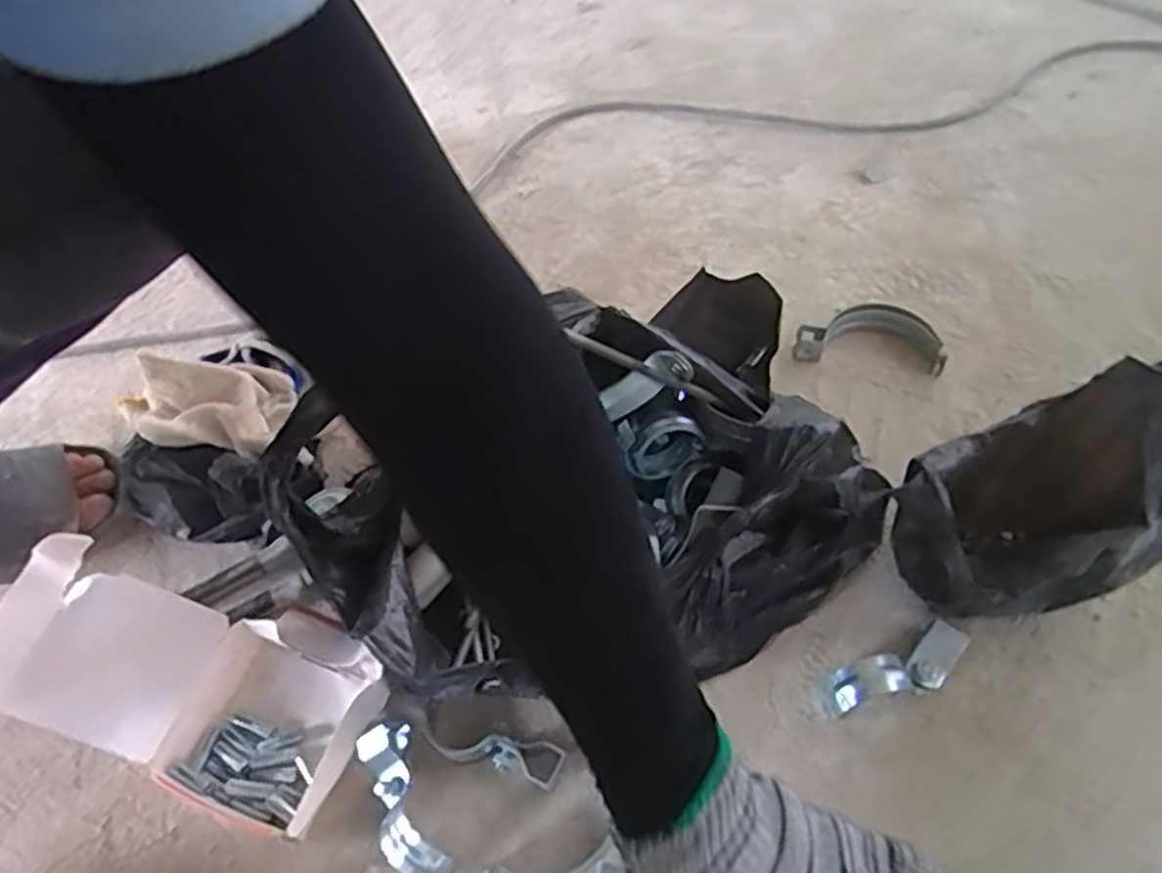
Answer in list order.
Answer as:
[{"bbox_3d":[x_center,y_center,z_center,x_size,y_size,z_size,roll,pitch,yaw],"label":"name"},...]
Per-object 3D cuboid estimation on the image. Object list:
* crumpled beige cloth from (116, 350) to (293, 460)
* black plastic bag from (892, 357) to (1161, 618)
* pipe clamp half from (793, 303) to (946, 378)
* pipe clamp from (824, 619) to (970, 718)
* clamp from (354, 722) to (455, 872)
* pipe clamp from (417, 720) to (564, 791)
[{"bbox_3d":[-0.295,-0.025,0.623,0.133,0.059,0.083,1,53,8],"label":"crumpled beige cloth"},{"bbox_3d":[0.284,0.045,0.493,0.145,0.187,0.104,-17,53,-6],"label":"black plastic bag"},{"bbox_3d":[0.254,-0.089,0.682,0.122,0.023,0.061,9,54,10],"label":"pipe clamp half"},{"bbox_3d":[0.207,0.153,0.503,0.094,0.033,0.033,-21,54,-12],"label":"pipe clamp"},{"bbox_3d":[-0.110,0.224,0.476,0.032,0.039,0.099,-23,55,-14],"label":"clamp"},{"bbox_3d":[-0.061,0.199,0.497,0.100,0.023,0.023,13,55,13],"label":"pipe clamp"}]

